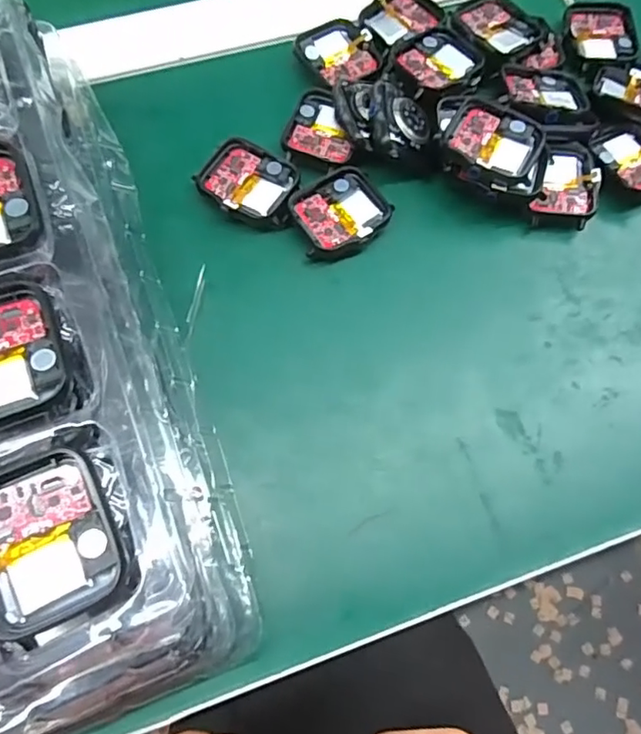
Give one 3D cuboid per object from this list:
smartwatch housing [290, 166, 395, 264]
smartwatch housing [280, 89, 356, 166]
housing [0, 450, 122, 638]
[{"bbox_3d":[0.009,-0.074,0.266,0.045,0.011,0.043,-31,75,-12],"label":"smartwatch housing"},{"bbox_3d":[0.002,-0.122,0.279,0.035,0.005,0.041,18,71,4],"label":"smartwatch housing"},{"bbox_3d":[-0.076,0.047,0.151,0.034,0.010,0.041,-21,73,-9],"label":"housing"}]

